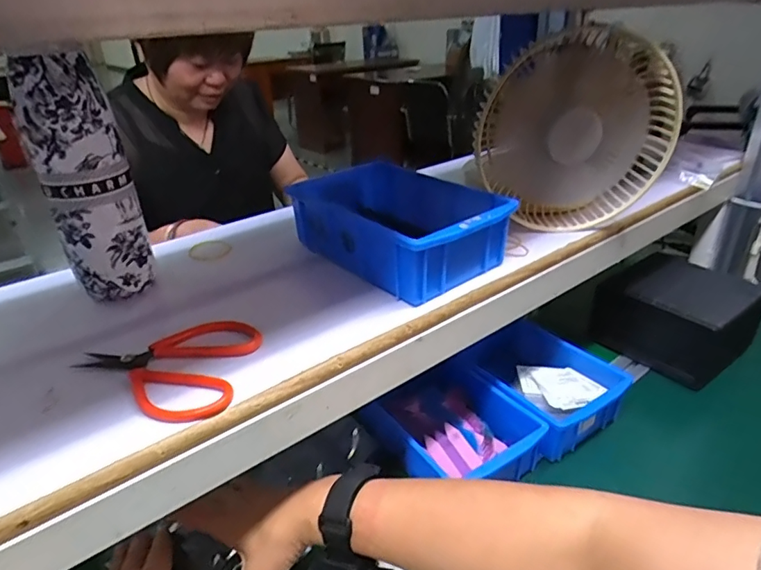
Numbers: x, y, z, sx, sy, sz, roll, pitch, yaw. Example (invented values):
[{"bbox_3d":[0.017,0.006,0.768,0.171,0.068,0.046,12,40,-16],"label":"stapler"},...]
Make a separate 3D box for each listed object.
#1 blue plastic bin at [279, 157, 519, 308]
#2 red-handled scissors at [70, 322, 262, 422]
[{"bbox_3d":[0.017,-0.060,0.502,0.131,0.064,0.200,-23,35,-34],"label":"blue plastic bin"},{"bbox_3d":[-0.154,0.056,0.362,0.119,0.011,0.099,2,29,7],"label":"red-handled scissors"}]

